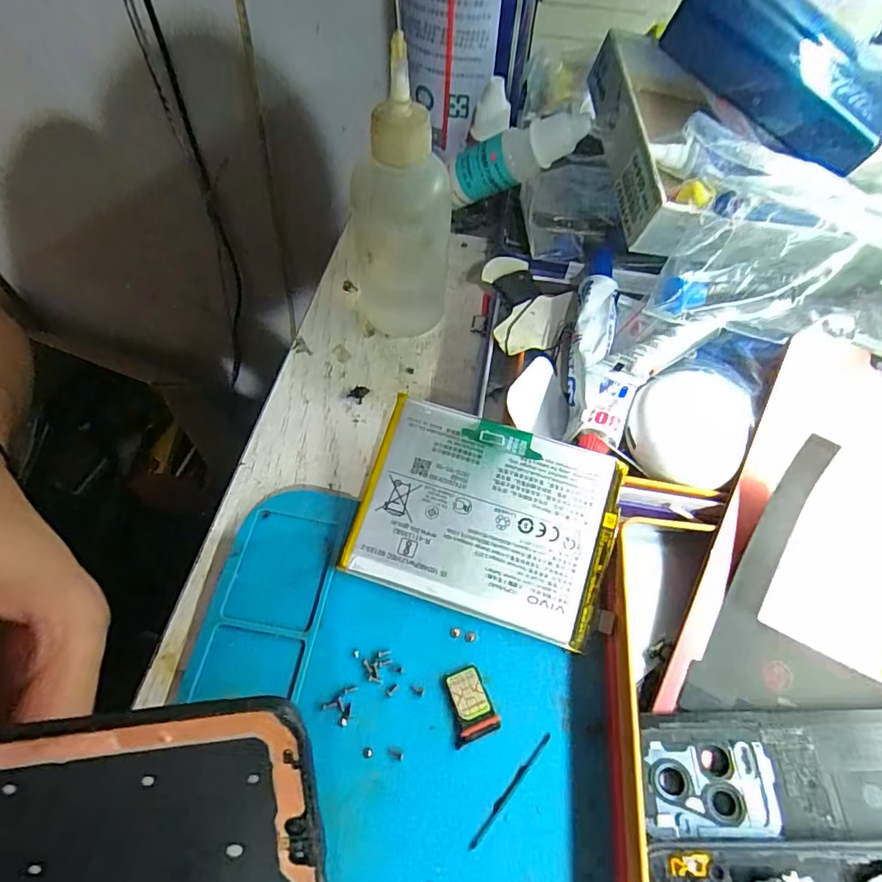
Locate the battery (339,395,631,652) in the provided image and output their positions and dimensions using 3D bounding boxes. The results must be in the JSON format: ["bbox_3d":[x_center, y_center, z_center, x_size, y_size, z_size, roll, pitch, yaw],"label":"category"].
[{"bbox_3d":[0.014,0.024,0.168,0.079,0.004,0.060,18,80,6],"label":"battery"}]

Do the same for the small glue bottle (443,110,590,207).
[{"bbox_3d":[0.033,-0.132,0.243,0.069,0.021,0.018,-14,54,28],"label":"small glue bottle"}]

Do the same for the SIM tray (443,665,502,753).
[{"bbox_3d":[0.008,0.075,0.148,0.013,0.004,0.018,-18,61,-13],"label":"SIM tray"}]

